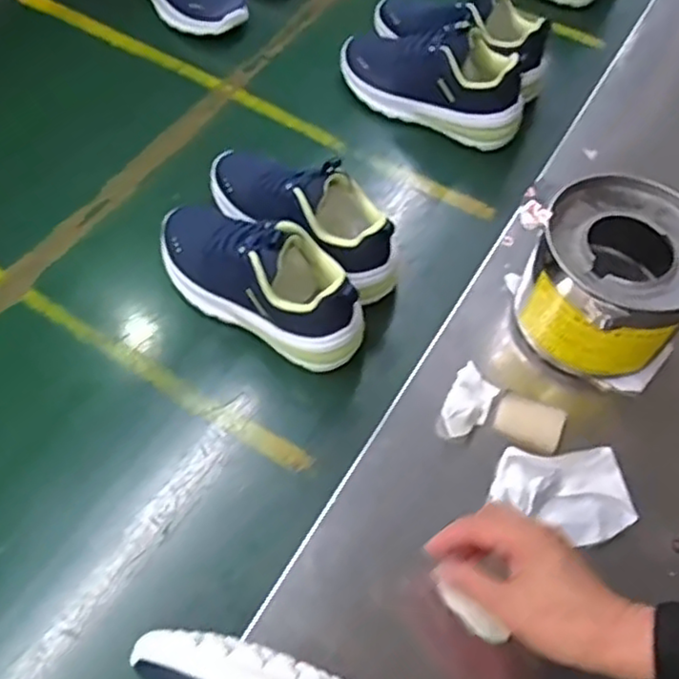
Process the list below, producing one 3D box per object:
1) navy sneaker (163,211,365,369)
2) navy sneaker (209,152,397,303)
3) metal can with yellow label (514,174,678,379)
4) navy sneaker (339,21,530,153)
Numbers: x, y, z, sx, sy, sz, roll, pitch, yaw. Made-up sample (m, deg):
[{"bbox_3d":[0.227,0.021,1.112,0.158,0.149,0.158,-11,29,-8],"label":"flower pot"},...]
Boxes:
[{"bbox_3d":[-0.077,-0.063,0.614,0.215,0.095,0.081,34,63,16],"label":"navy sneaker"},{"bbox_3d":[-0.037,-0.133,0.665,0.223,0.102,0.103,28,62,13],"label":"navy sneaker"},{"bbox_3d":[0.231,-0.046,0.599,0.148,0.130,0.138,1,59,-2],"label":"metal can with yellow label"},{"bbox_3d":[0.103,-0.300,0.766,0.222,0.103,0.085,33,63,15],"label":"navy sneaker"}]

